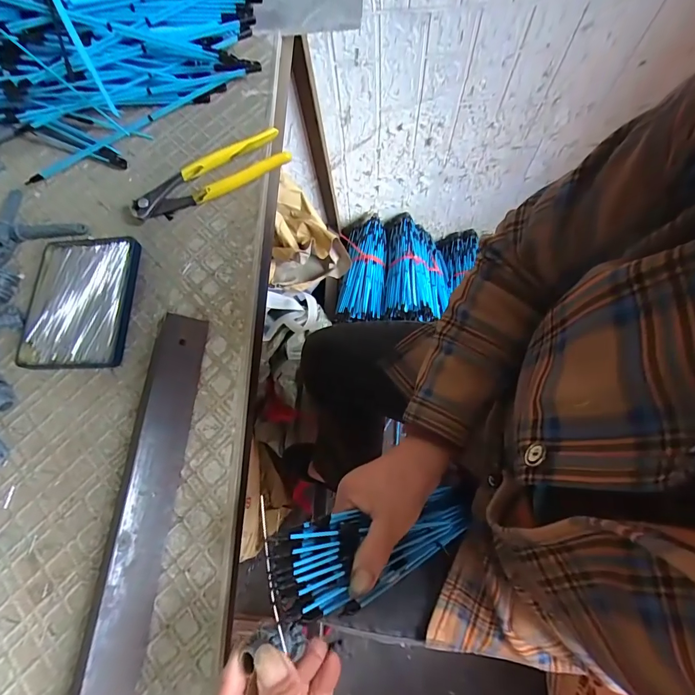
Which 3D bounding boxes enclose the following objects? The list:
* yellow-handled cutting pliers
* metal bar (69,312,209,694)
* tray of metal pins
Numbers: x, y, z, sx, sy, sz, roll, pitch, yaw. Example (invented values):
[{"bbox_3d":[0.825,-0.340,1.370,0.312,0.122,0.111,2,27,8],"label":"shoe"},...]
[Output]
[{"bbox_3d":[-0.140,-0.175,0.398,0.161,0.019,0.051,-27,72,-5],"label":"yellow-handled cutting pliers"},{"bbox_3d":[-0.161,0.123,0.295,0.051,0.025,0.308,2,72,5],"label":"metal bar"},{"bbox_3d":[-0.255,-0.044,0.368,0.100,0.013,0.128,-1,71,4],"label":"tray of metal pins"}]

